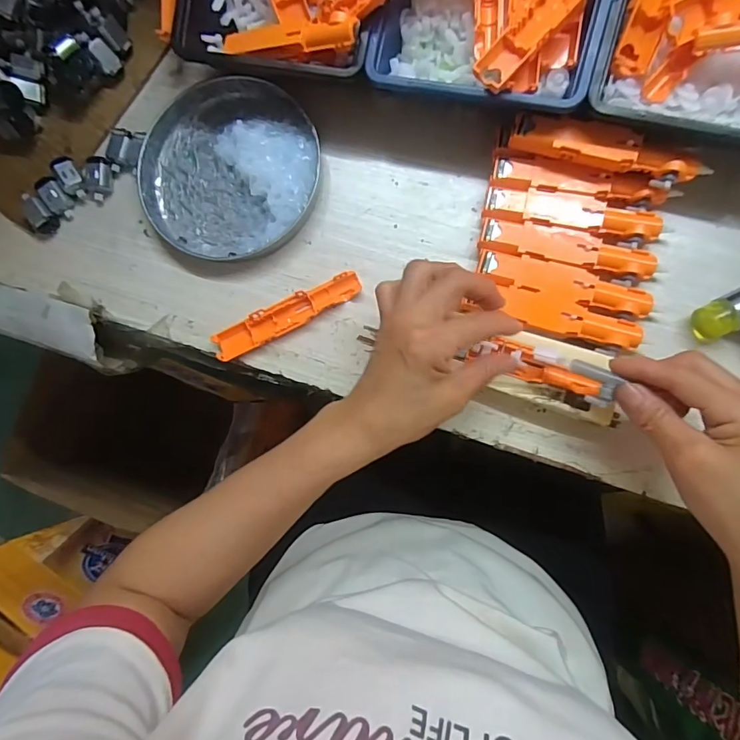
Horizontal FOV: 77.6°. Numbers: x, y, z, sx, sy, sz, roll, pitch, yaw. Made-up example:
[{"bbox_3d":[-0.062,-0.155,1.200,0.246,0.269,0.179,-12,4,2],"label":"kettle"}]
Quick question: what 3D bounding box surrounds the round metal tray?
[{"bbox_3d":[-0.114,-0.161,0.366,0.141,0.021,0.147,0,87,7],"label":"round metal tray"}]

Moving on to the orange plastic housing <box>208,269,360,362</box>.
[{"bbox_3d":[-0.064,-0.042,0.358,0.121,0.009,0.025,-26,89,5],"label":"orange plastic housing"}]

